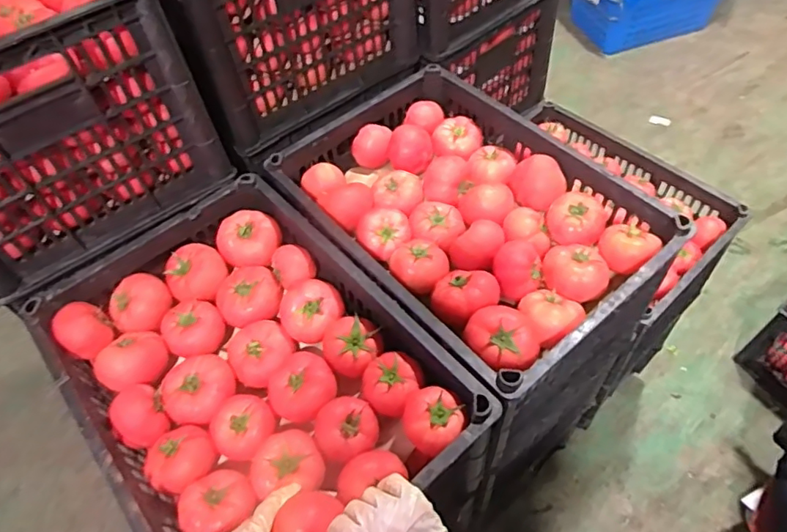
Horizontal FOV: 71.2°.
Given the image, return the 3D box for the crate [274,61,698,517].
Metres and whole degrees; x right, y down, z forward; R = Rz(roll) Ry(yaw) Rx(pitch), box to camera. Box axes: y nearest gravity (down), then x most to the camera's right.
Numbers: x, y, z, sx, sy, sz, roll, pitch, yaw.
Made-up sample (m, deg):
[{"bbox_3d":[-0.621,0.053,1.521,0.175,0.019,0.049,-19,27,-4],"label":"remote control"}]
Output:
[{"bbox_3d":[0.114,-0.042,0.915,0.391,0.287,0.579,-33,58,-17],"label":"crate"}]

